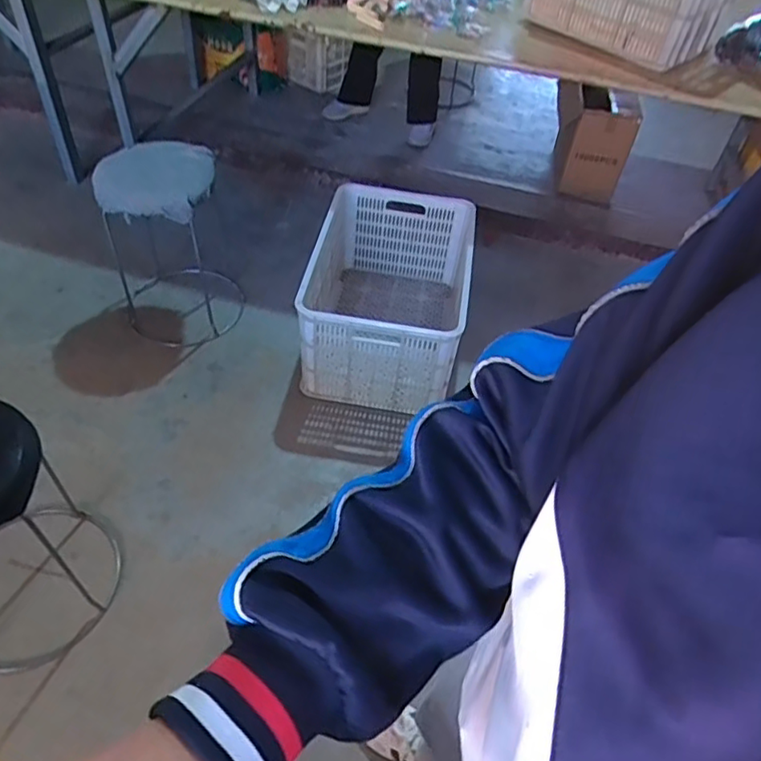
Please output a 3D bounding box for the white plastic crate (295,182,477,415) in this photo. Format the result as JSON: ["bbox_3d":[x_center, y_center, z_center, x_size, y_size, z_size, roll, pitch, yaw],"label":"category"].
[{"bbox_3d":[0.024,-0.254,1.799,0.443,0.315,0.610,10,48,4],"label":"white plastic crate"}]

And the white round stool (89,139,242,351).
[{"bbox_3d":[-0.586,-0.390,1.723,0.314,0.476,0.270,-11,50,-15],"label":"white round stool"}]

